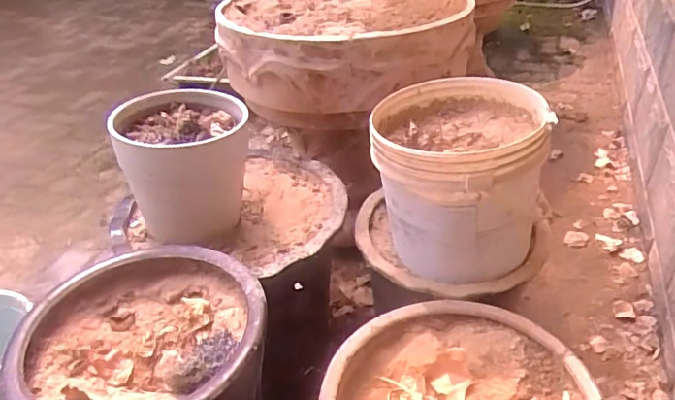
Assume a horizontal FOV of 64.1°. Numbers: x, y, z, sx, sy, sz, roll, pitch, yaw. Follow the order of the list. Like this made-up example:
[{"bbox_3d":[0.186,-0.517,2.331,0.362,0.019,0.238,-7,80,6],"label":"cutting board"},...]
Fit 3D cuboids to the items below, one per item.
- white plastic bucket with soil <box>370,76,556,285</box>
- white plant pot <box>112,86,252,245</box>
[{"bbox_3d":[0.180,-0.033,0.837,0.248,0.234,0.249,2,36,8],"label":"white plastic bucket with soil"},{"bbox_3d":[-0.238,-0.054,0.889,0.191,0.193,0.184,-2,36,3],"label":"white plant pot"}]

